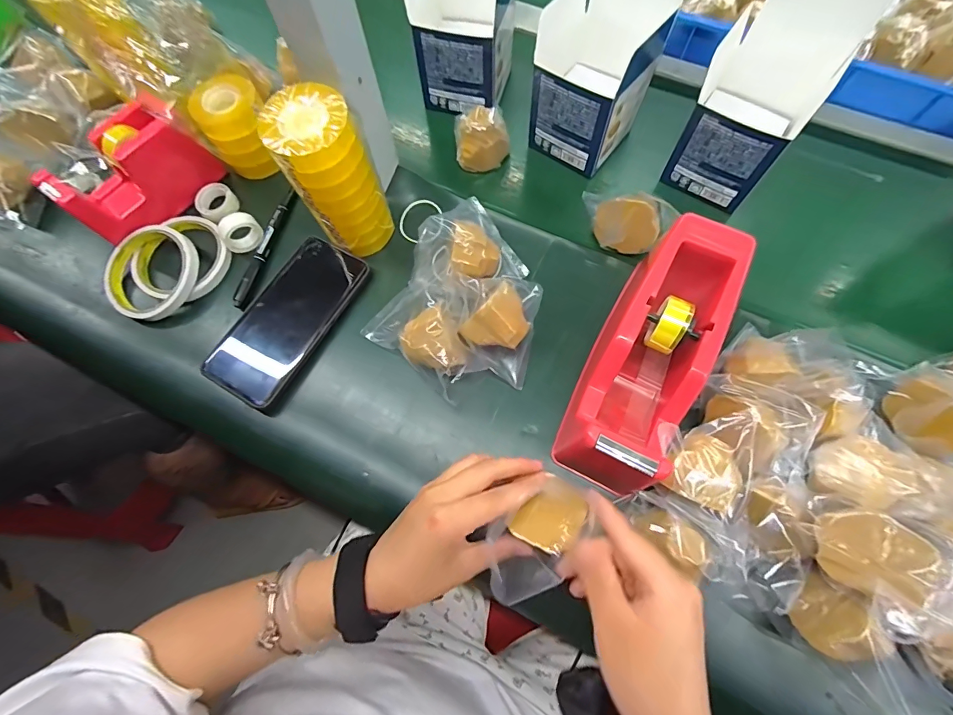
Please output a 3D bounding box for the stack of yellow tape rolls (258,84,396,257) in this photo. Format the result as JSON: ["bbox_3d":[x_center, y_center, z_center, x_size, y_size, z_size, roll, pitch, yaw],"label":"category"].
[{"bbox_3d":[-0.116,-0.146,0.354,0.065,0.130,0.056,-24,72,-6],"label":"stack of yellow tape rolls"}]

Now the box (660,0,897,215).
[{"bbox_3d":[0.243,-0.230,0.356,0.097,0.176,0.095,29,74,11],"label":"box"}]

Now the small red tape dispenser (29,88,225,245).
[{"bbox_3d":[-0.326,-0.176,0.413,0.127,0.086,0.055,-43,75,-12],"label":"small red tape dispenser"}]

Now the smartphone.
[{"bbox_3d":[-0.173,-0.040,0.390,0.076,0.015,0.166,27,74,10],"label":"smartphone"}]

